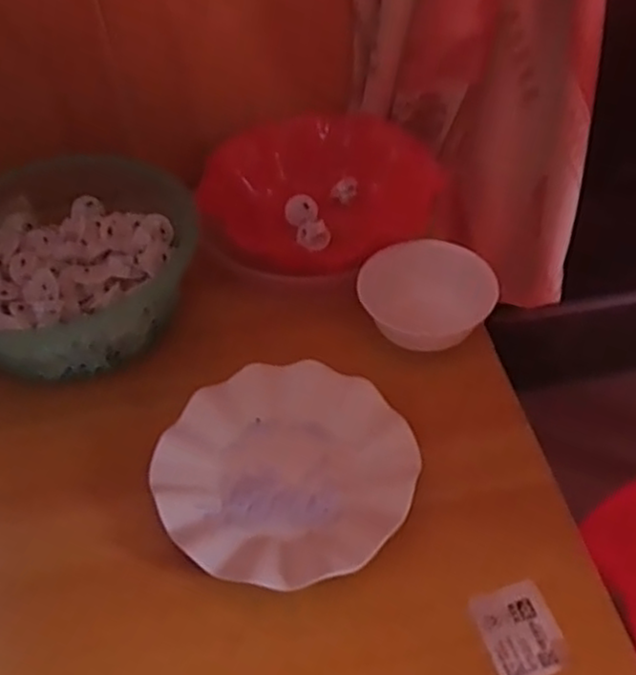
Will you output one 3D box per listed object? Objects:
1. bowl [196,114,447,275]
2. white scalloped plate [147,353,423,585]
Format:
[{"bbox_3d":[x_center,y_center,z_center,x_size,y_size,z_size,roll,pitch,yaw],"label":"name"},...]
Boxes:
[{"bbox_3d":[0.006,-0.140,0.742,0.233,0.066,0.233,-2,48,2],"label":"bowl"},{"bbox_3d":[-0.022,0.096,0.536,0.178,0.022,0.180,-2,48,2],"label":"white scalloped plate"}]

